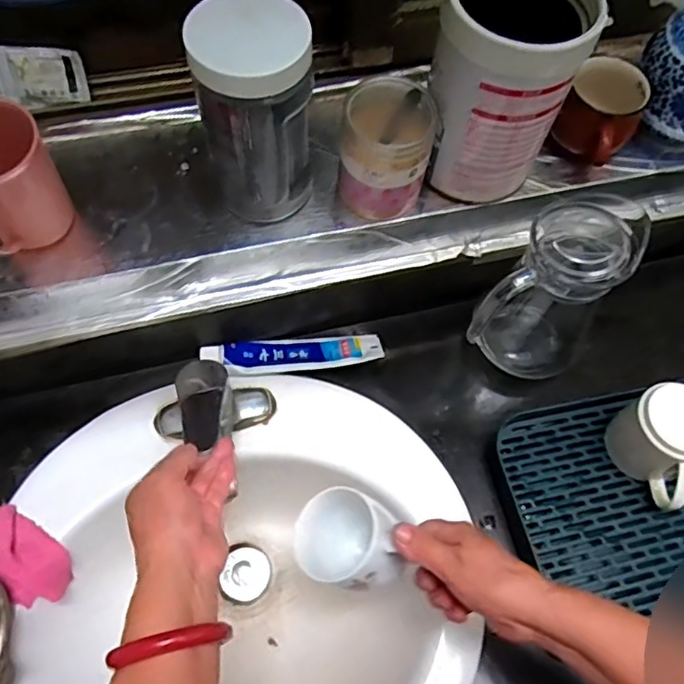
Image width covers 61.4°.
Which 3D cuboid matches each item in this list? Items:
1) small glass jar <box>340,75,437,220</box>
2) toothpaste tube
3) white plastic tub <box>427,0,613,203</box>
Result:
[{"bbox_3d":[0.042,-0.179,0.556,0.081,0.113,0.078,2,61,-3],"label":"small glass jar"},{"bbox_3d":[-0.056,0.013,0.676,0.204,0.030,0.048,-6,61,-7],"label":"toothpaste tube"},{"bbox_3d":[0.142,-0.230,0.533,0.120,0.197,0.119,2,61,-3],"label":"white plastic tub"}]

